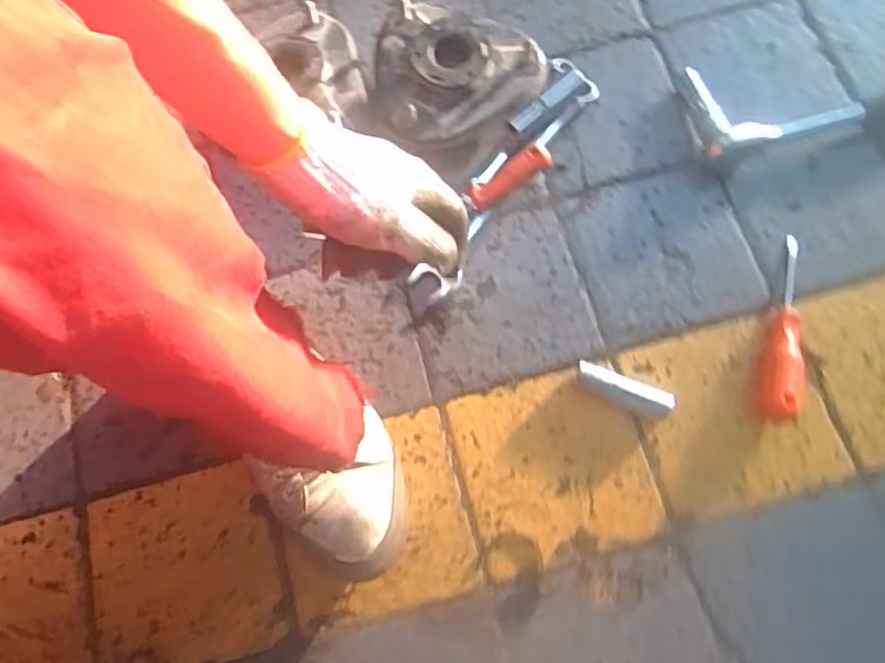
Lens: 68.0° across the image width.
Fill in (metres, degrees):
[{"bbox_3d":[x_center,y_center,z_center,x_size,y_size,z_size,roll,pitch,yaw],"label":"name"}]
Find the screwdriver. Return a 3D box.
[{"bbox_3d":[0.288,-0.009,0.543,0.030,0.034,0.169,16,73,8],"label":"screwdriver"}]

